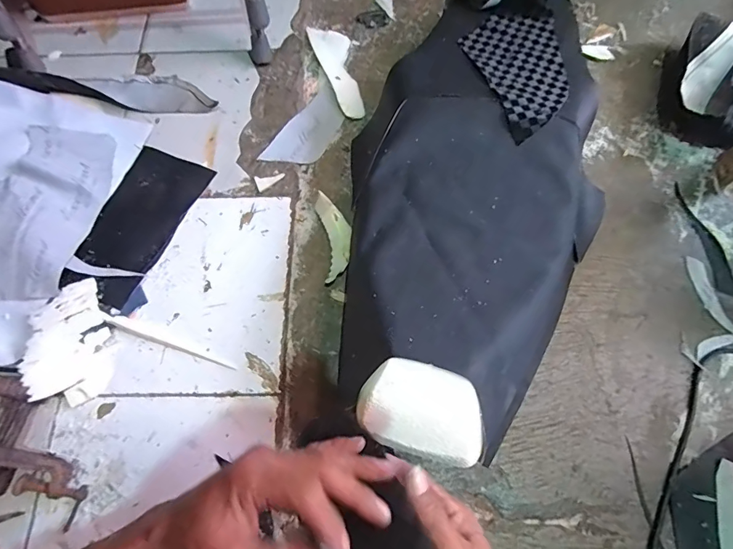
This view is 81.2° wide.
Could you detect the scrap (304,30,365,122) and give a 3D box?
[{"bbox_3d":[-0.044,-0.370,0.770,0.065,0.011,0.222,-20,72,-5],"label":"scrap"}]

